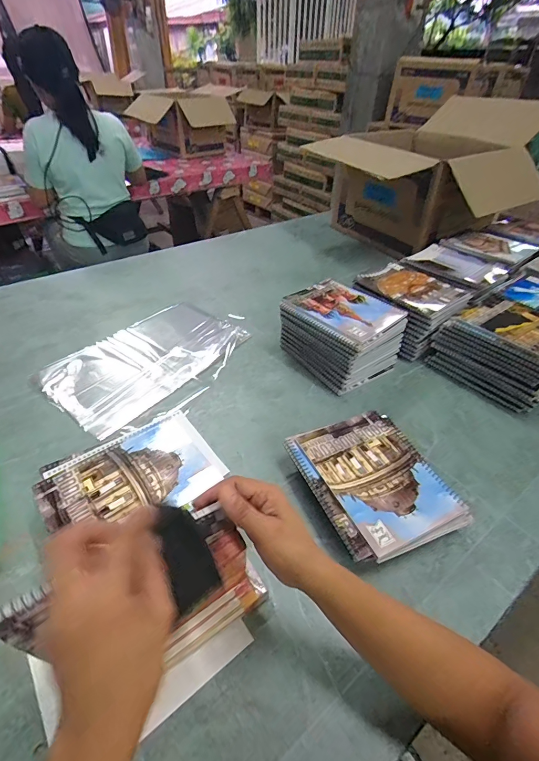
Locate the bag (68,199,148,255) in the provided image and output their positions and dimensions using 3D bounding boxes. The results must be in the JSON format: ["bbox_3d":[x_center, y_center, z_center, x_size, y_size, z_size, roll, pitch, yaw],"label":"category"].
[{"bbox_3d":[-0.682,-0.662,1.597,0.272,0.164,0.090,-32,30,-28],"label":"bag"}]

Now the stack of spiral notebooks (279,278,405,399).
[{"bbox_3d":[0.142,-0.098,0.740,0.176,0.115,0.199,-28,49,-31],"label":"stack of spiral notebooks"}]

